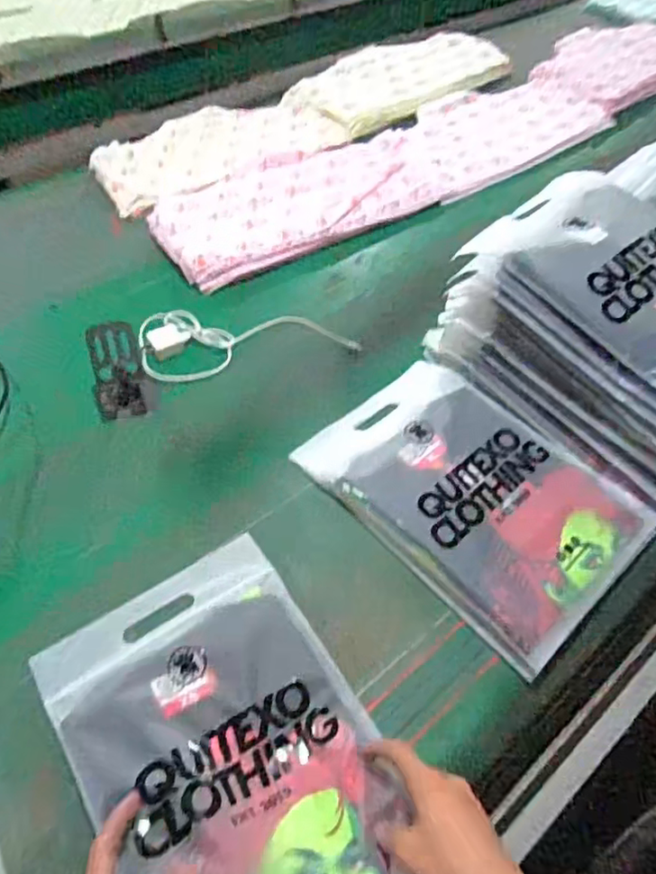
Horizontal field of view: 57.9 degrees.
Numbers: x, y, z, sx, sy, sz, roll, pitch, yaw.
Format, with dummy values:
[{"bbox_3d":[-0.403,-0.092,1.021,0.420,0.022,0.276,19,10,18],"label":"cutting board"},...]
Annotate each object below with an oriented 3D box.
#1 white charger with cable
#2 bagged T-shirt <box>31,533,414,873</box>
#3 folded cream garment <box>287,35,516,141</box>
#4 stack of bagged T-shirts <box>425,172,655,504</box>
[{"bbox_3d":[-0.118,-0.152,0.858,0.295,0.031,0.126,-12,54,-10],"label":"white charger with cable"},{"bbox_3d":[-0.090,0.273,0.530,0.234,0.038,0.358,-23,51,-26],"label":"bagged T-shirt"},{"bbox_3d":[0.170,-0.854,1.404,0.566,0.040,0.301,-37,58,-24],"label":"folded cream garment"},{"bbox_3d":[0.357,-0.141,0.737,0.259,0.168,0.364,-33,61,-24],"label":"stack of bagged T-shirts"}]

